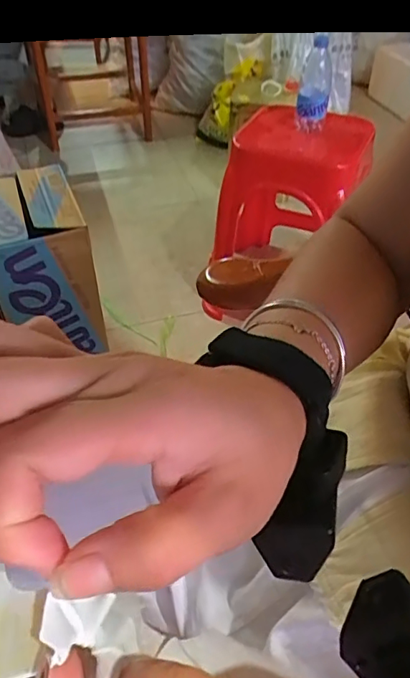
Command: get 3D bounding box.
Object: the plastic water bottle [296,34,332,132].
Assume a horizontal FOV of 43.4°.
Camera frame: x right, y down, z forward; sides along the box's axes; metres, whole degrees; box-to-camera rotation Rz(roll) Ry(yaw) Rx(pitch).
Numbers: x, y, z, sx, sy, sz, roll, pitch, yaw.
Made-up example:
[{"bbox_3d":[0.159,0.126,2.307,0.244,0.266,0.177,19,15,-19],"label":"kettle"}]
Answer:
[{"bbox_3d":[0.248,-0.568,1.156,0.070,0.172,0.080,10,45,10],"label":"plastic water bottle"}]

